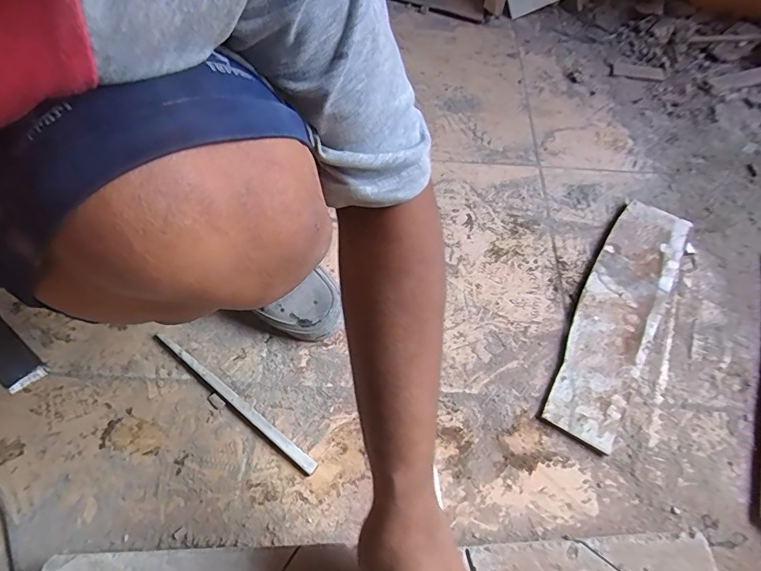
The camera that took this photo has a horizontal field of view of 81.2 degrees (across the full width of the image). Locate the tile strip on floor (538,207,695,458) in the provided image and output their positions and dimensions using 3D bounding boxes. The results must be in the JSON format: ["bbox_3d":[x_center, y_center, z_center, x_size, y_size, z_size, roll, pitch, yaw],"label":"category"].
[{"bbox_3d":[0.325,0.032,0.608,0.098,0.021,0.385,29,63,14],"label":"tile strip on floor"}]

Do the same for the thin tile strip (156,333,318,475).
[{"bbox_3d":[-0.180,0.137,0.537,0.261,0.010,0.014,34,64,17],"label":"thin tile strip"}]

